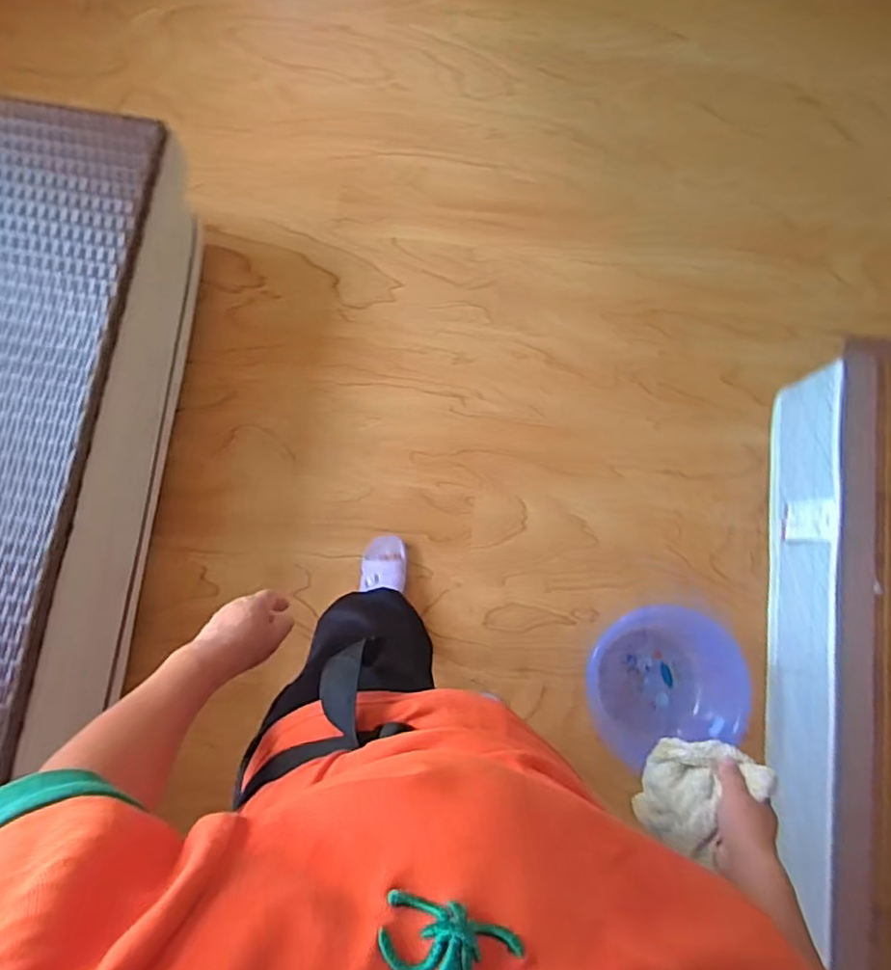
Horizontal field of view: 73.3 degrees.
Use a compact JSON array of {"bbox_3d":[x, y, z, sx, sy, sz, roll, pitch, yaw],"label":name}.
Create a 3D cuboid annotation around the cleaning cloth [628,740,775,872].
[{"bbox_3d":[0.263,0.319,0.632,0.078,0.079,0.117,38,82,3],"label":"cleaning cloth"}]

